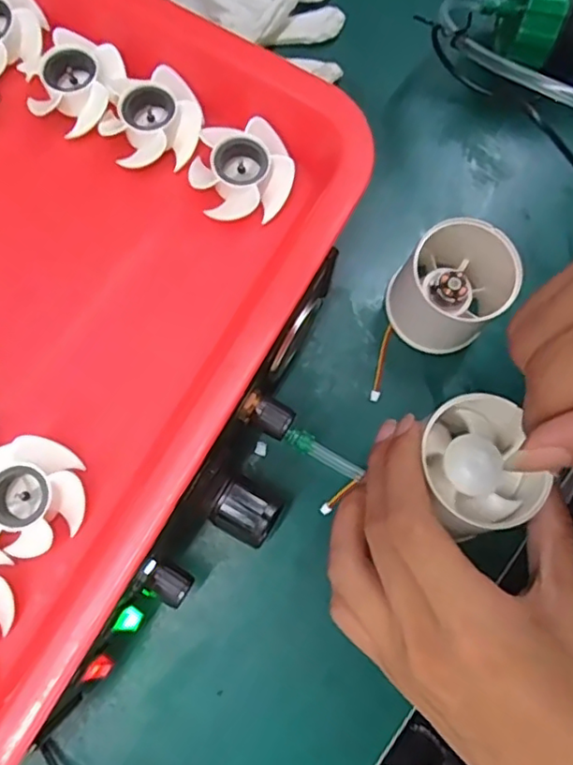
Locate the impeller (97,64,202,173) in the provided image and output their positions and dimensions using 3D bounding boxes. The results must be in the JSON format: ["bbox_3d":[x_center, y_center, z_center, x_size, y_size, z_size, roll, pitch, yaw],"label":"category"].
[{"bbox_3d":[-0.059,-0.115,0.262,0.042,0.015,0.043,0,78,0],"label":"impeller"}]

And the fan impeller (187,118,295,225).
[{"bbox_3d":[-0.019,-0.091,0.258,0.042,0.016,0.039,0,78,0],"label":"fan impeller"}]

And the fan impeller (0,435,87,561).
[{"bbox_3d":[-0.100,0.045,0.231,0.043,0.016,0.042,0,78,0],"label":"fan impeller"}]

